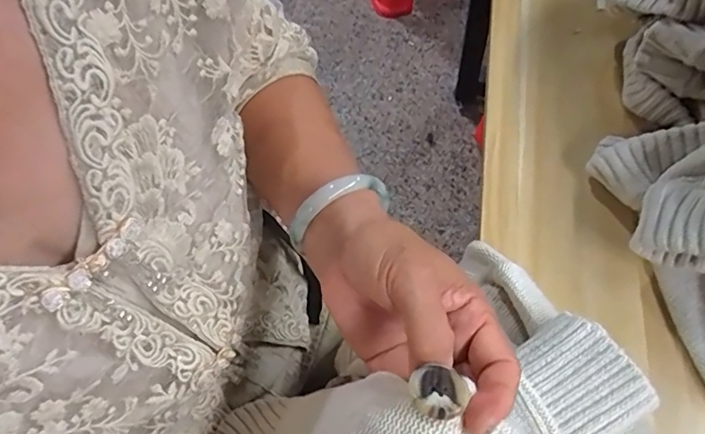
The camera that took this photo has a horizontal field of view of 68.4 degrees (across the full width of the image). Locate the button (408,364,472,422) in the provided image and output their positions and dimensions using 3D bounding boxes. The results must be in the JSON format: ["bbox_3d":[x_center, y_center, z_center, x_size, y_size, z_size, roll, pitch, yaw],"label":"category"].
[{"bbox_3d":[0.038,0.077,0.226,0.025,0.005,0.022,-2,42,-10],"label":"button"}]

